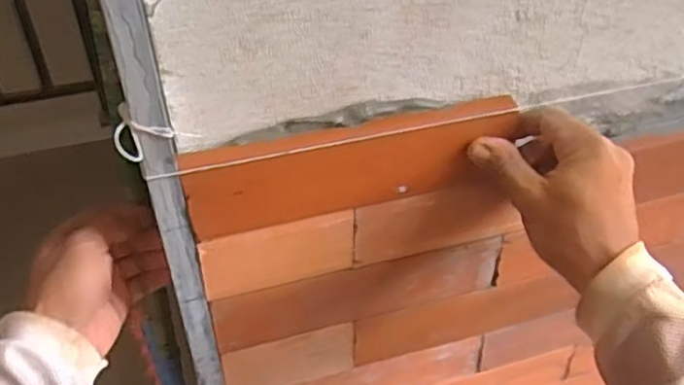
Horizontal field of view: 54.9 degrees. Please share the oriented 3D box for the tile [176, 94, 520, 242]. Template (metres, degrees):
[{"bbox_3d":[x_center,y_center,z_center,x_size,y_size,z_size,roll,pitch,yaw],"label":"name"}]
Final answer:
[{"bbox_3d":[0.007,-0.018,0.439,0.216,0.066,0.018,-13,42,-11],"label":"tile"}]

